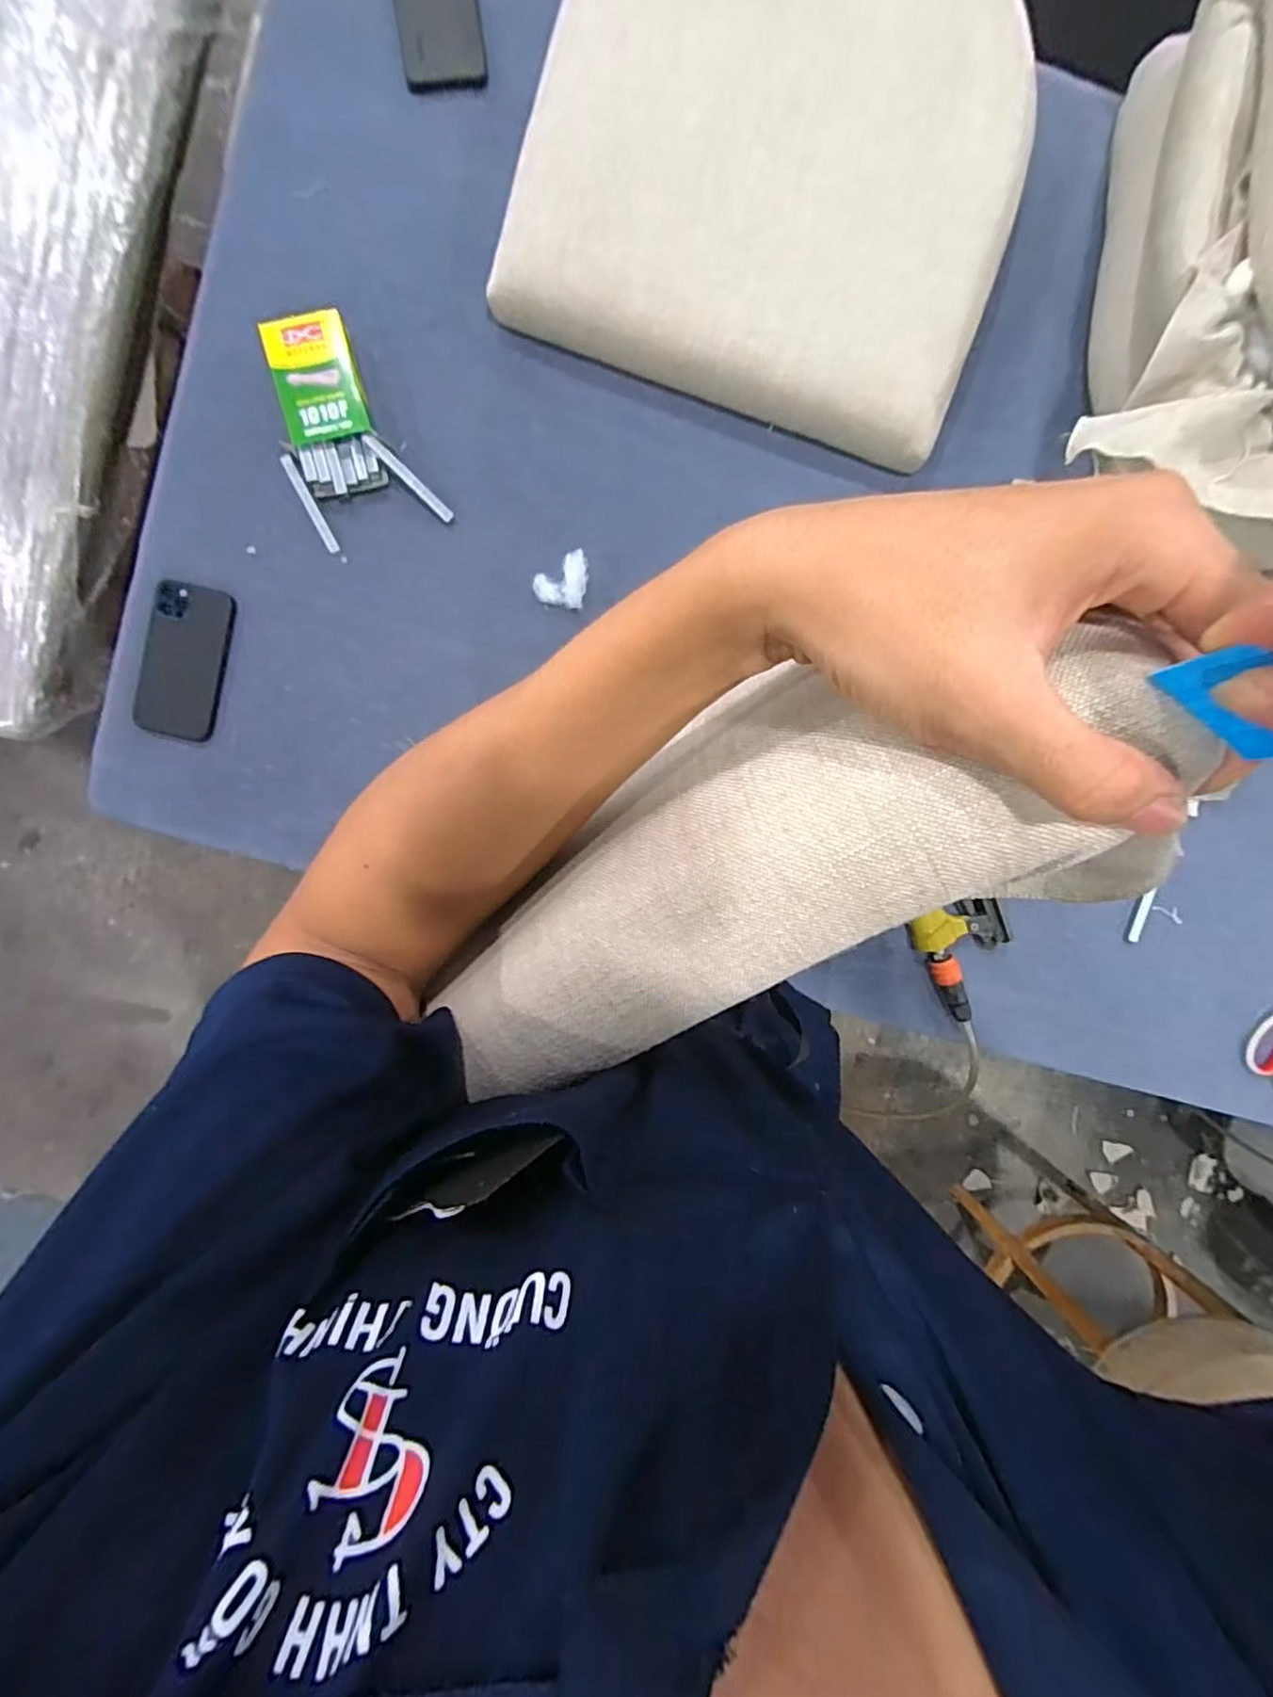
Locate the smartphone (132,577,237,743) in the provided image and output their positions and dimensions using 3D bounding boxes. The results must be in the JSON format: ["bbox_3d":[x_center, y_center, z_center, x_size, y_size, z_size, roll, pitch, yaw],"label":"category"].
[{"bbox_3d":[-0.449,-0.186,0.628,0.078,0.009,0.148,14,93,-5],"label":"smartphone"}]

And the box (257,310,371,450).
[{"bbox_3d":[-0.301,-0.443,0.599,0.072,0.035,0.111,-13,95,-3],"label":"box"}]

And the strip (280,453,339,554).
[{"bbox_3d":[-0.321,-0.339,0.620,0.012,0.007,0.099,-26,95,-2],"label":"strip"}]

